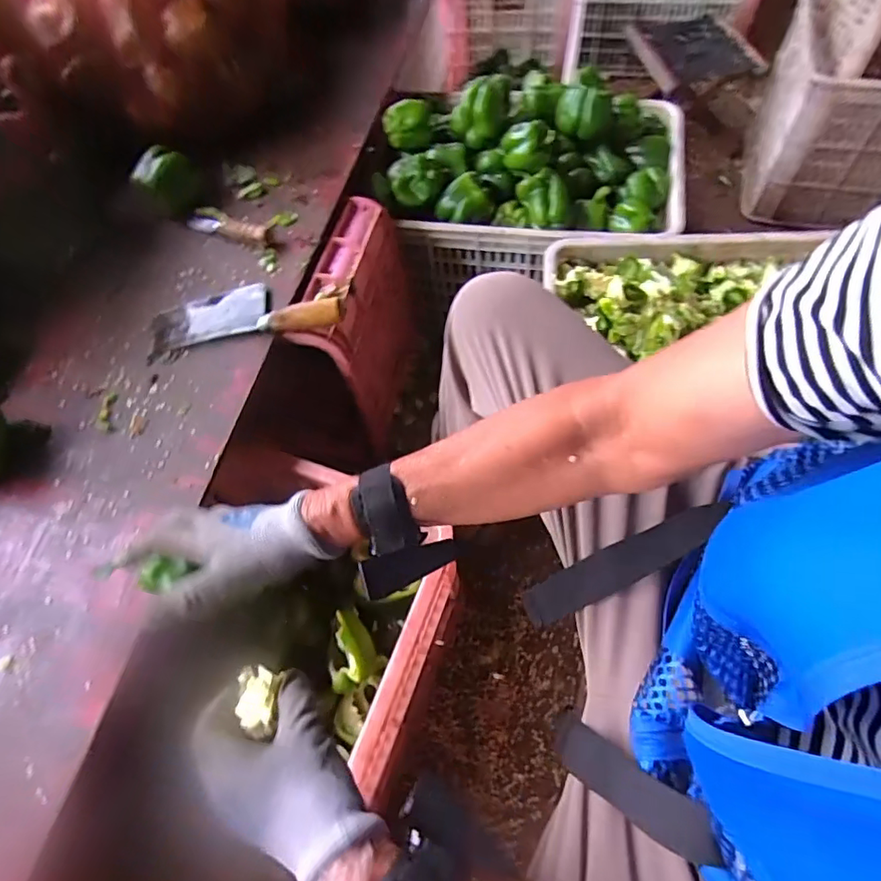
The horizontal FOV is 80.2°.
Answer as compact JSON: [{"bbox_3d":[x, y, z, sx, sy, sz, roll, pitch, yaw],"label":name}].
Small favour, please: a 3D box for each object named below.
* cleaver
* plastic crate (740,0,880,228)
[{"bbox_3d":[-0.247,-0.165,0.652,0.249,0.044,0.106,-8,60,0],"label":"cleaver"},{"bbox_3d":[0.814,-0.657,1.061,0.276,0.266,0.328,13,62,11],"label":"plastic crate"}]

